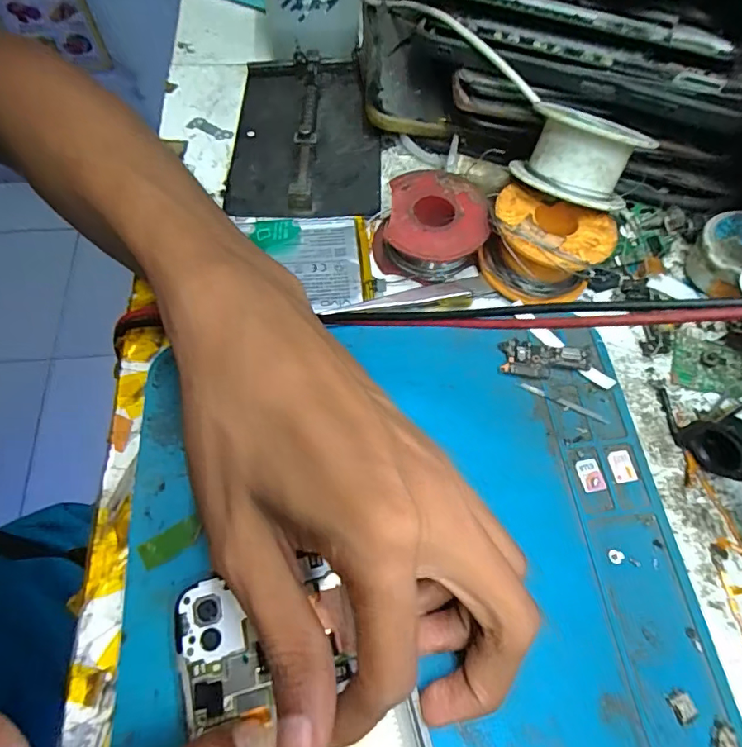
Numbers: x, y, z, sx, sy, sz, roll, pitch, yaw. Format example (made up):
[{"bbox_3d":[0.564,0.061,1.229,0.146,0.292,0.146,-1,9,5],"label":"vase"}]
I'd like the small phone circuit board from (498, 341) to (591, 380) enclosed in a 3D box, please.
[{"bbox_3d":[0.076,-0.006,0.220,0.038,0.004,0.016,4,64,-1],"label":"small phone circuit board"}]

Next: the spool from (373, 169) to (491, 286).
[{"bbox_3d":[0.027,-0.069,0.236,0.048,0.024,0.049,1,64,-2],"label":"spool"}]

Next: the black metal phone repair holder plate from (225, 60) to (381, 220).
[{"bbox_3d":[-0.035,-0.130,0.275,0.077,0.014,0.115,1,64,-2],"label":"black metal phone repair holder plate"}]

